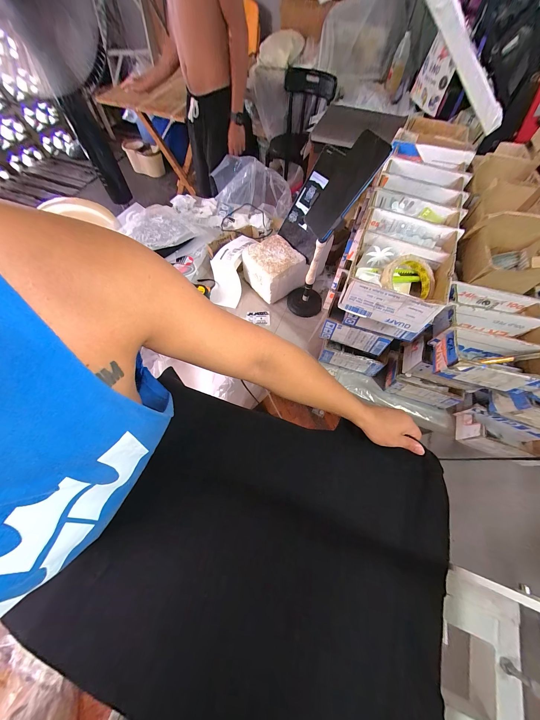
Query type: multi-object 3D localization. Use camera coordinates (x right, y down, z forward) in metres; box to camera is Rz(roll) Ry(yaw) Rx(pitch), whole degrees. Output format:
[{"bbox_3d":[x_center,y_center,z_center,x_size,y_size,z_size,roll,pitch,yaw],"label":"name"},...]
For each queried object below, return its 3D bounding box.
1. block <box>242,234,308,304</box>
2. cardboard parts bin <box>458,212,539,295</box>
[{"bbox_3d":[0.011,-0.281,0.731,0.146,0.118,0.149,-31,68,-15],"label":"block"},{"bbox_3d":[0.452,-0.196,0.442,0.138,0.084,0.107,11,64,4],"label":"cardboard parts bin"}]

